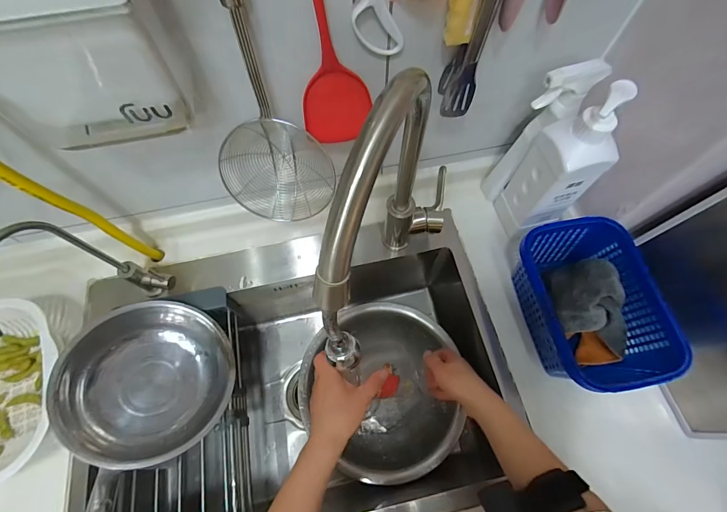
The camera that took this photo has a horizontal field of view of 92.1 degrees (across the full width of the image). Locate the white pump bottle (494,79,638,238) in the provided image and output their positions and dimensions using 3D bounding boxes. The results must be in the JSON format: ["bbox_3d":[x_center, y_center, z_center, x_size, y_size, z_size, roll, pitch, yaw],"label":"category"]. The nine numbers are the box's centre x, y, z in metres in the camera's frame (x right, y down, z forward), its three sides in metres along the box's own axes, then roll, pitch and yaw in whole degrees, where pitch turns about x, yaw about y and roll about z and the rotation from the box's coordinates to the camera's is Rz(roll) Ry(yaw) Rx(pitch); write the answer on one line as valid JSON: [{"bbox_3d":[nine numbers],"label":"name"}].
[{"bbox_3d":[0.283,-0.126,0.506,0.076,0.282,0.079,-16,67,-7],"label":"white pump bottle"}]

